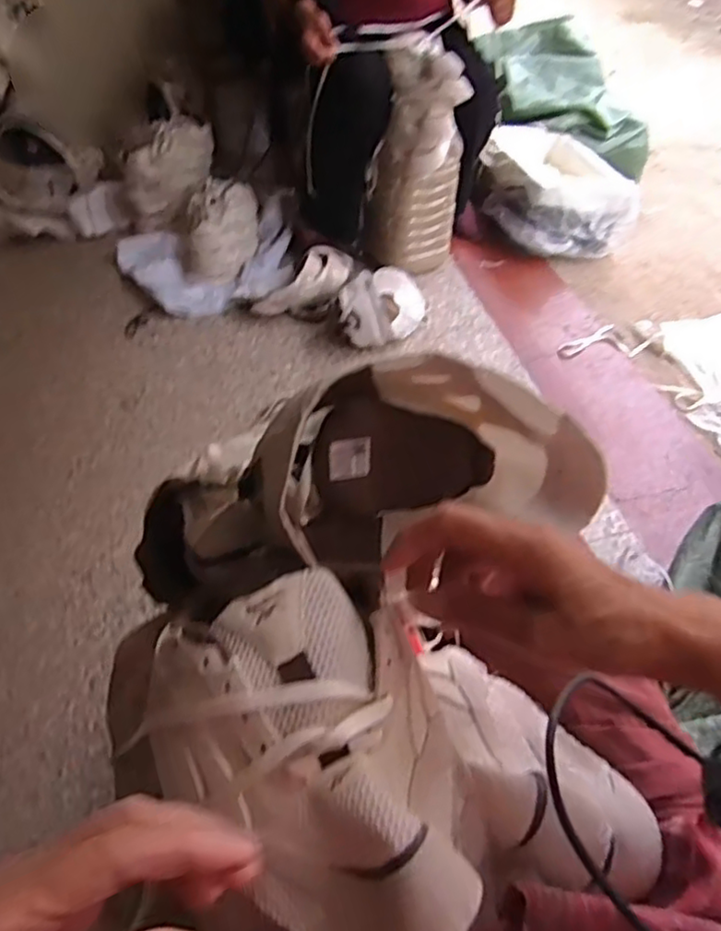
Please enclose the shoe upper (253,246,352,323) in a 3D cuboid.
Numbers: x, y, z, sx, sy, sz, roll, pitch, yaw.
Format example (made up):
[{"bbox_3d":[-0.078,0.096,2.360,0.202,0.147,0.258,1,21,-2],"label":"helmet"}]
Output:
[{"bbox_3d":[-0.124,-0.388,1.390,0.224,0.109,0.098,-9,49,-6],"label":"shoe upper"}]

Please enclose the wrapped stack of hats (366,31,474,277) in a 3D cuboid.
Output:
[{"bbox_3d":[0.118,-0.637,1.366,0.170,0.416,0.146,-28,54,-22],"label":"wrapped stack of hats"}]

